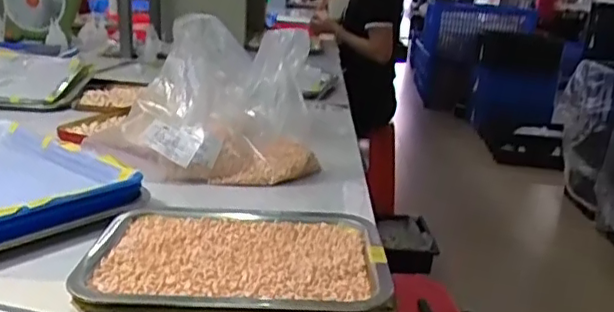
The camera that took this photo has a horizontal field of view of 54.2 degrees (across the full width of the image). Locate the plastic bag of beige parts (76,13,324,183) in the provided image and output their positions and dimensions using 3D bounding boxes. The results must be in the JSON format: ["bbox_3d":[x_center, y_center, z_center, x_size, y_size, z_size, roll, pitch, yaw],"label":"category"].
[{"bbox_3d":[-0.149,-0.081,0.872,0.303,0.187,0.208,-1,18,-15],"label":"plastic bag of beige parts"}]

